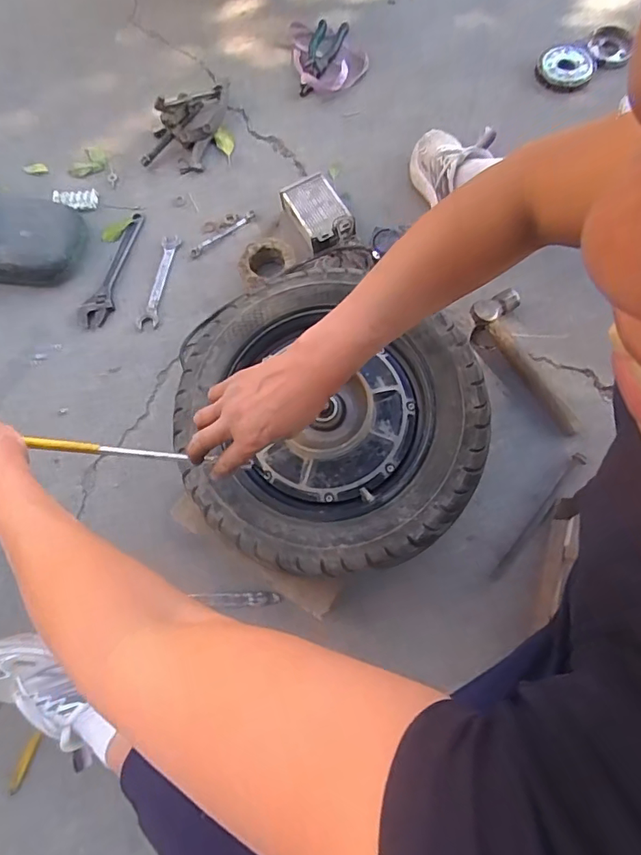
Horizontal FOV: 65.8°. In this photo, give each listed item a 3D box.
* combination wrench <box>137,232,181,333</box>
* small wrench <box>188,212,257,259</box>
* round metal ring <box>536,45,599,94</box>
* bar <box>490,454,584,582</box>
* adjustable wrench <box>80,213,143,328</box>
[{"bbox_3d":[-0.291,-0.264,0.894,0.035,0.013,0.187,8,73,9],"label":"combination wrench"},{"bbox_3d":[-0.181,-0.357,0.911,0.144,0.010,0.023,-37,72,-6],"label":"small wrench"},{"bbox_3d":[0.478,-0.701,0.967,0.104,0.021,0.103,0,73,1],"label":"round metal ring"},{"bbox_3d":[0.319,0.130,0.729,0.017,0.021,0.225,38,77,12],"label":"bar"},{"bbox_3d":[-0.371,-0.287,0.907,0.053,0.012,0.240,17,75,12],"label":"adjustable wrench"}]

